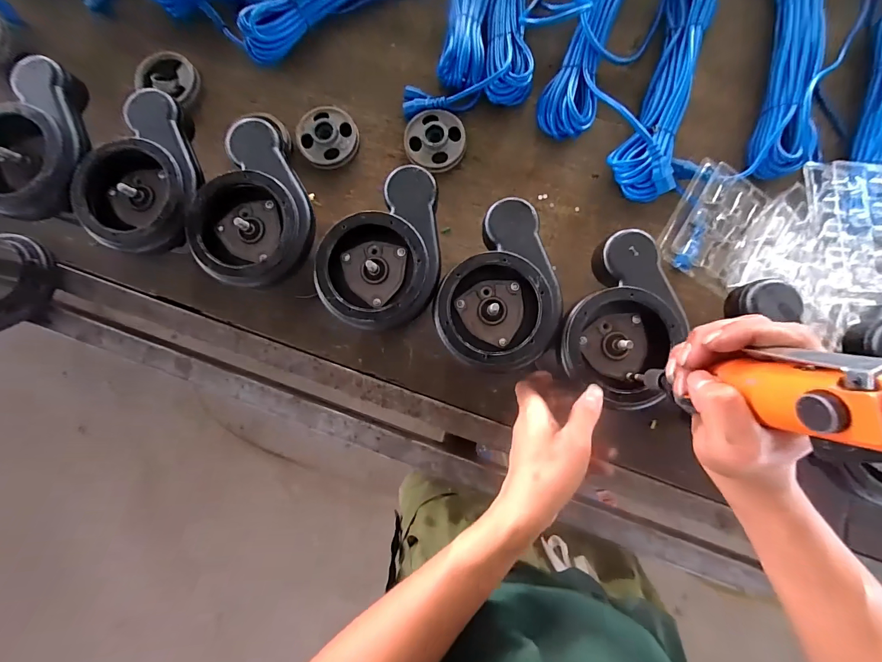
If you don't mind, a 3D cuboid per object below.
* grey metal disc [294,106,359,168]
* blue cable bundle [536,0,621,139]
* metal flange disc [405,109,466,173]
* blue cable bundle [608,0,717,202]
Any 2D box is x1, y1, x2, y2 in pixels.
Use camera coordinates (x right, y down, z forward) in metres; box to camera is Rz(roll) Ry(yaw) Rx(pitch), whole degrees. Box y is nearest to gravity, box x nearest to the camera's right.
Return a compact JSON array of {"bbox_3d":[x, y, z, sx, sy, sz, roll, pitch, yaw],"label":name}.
[{"bbox_3d":[-0.170,-0.289,0.565,0.086,0.026,0.099,-42,84,-1],"label":"grey metal disc"},{"bbox_3d":[0.226,-0.445,0.561,0.093,0.043,0.348,17,86,5],"label":"blue cable bundle"},{"bbox_3d":[-0.008,-0.276,0.559,0.087,0.032,0.088,0,85,3],"label":"metal flange disc"},{"bbox_3d":[0.320,-0.350,0.542,0.094,0.058,0.334,16,86,5],"label":"blue cable bundle"}]

